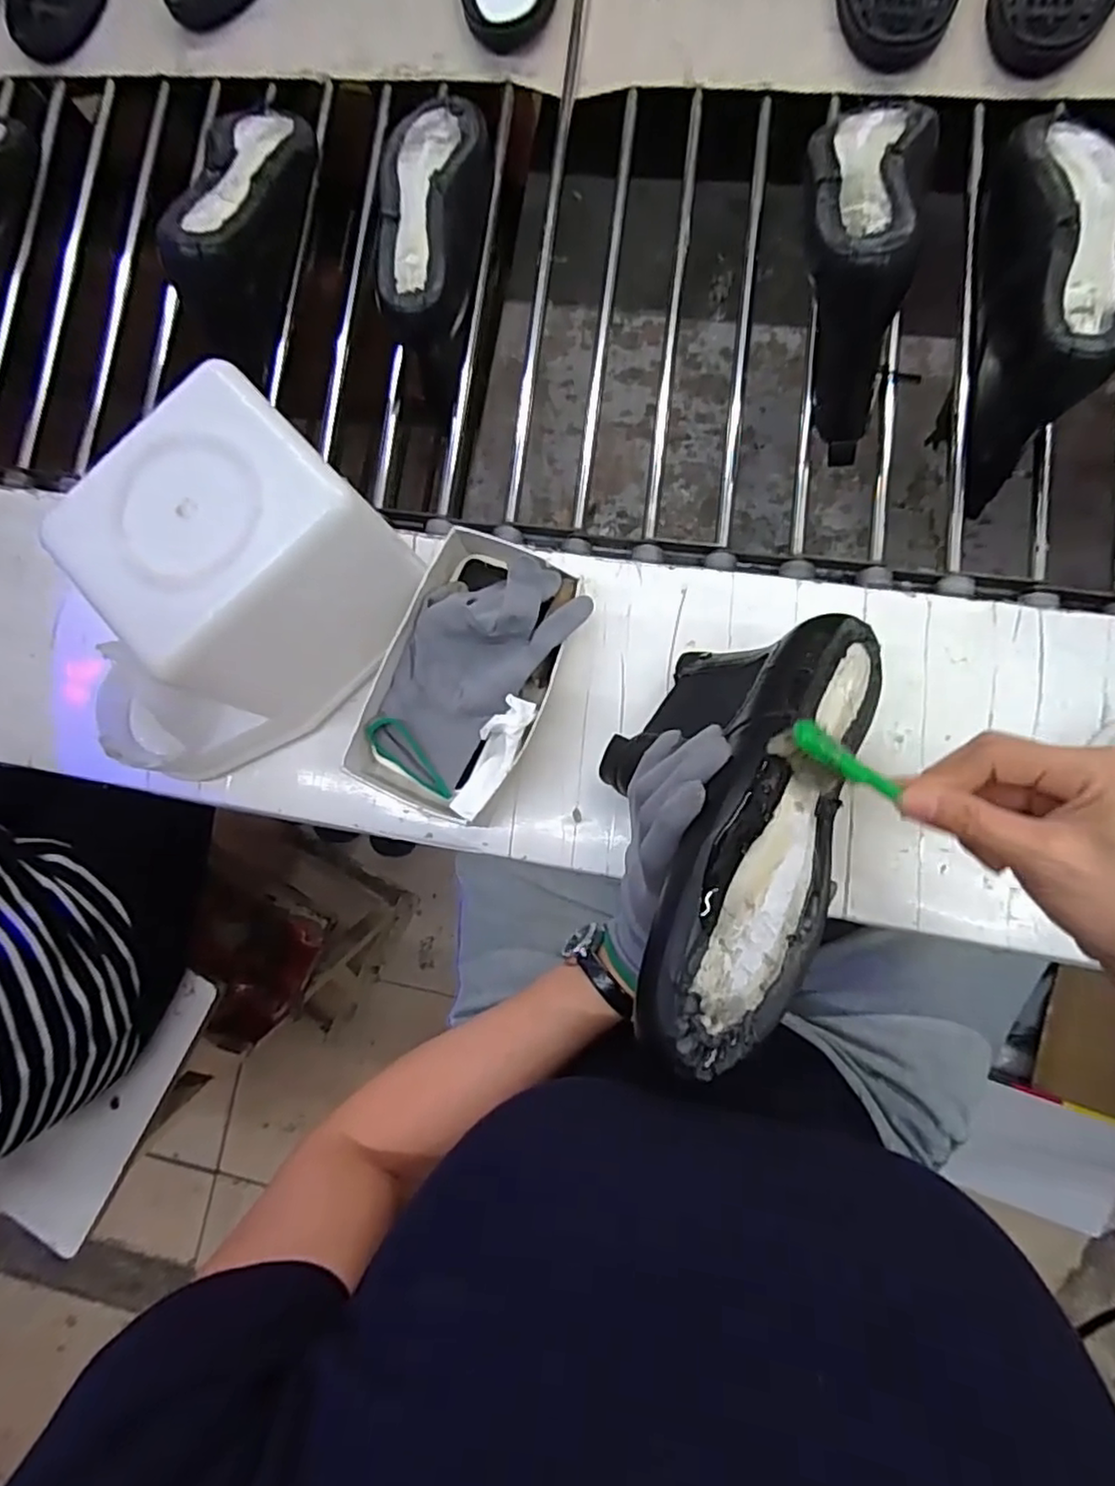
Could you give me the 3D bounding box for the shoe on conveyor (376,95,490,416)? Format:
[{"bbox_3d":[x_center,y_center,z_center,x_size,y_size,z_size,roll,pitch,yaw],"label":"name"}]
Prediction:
[{"bbox_3d":[-0.106,-0.419,0.553,0.074,0.075,0.251,6,84,7],"label":"shoe on conveyor"}]

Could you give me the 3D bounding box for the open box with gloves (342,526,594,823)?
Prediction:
[{"bbox_3d":[-0.059,-0.046,0.460,0.115,0.066,0.188,22,86,9],"label":"open box with gloves"}]

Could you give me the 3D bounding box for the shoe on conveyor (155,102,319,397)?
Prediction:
[{"bbox_3d":[-0.248,-0.438,0.551,0.073,0.129,0.252,0,83,7],"label":"shoe on conveyor"}]

